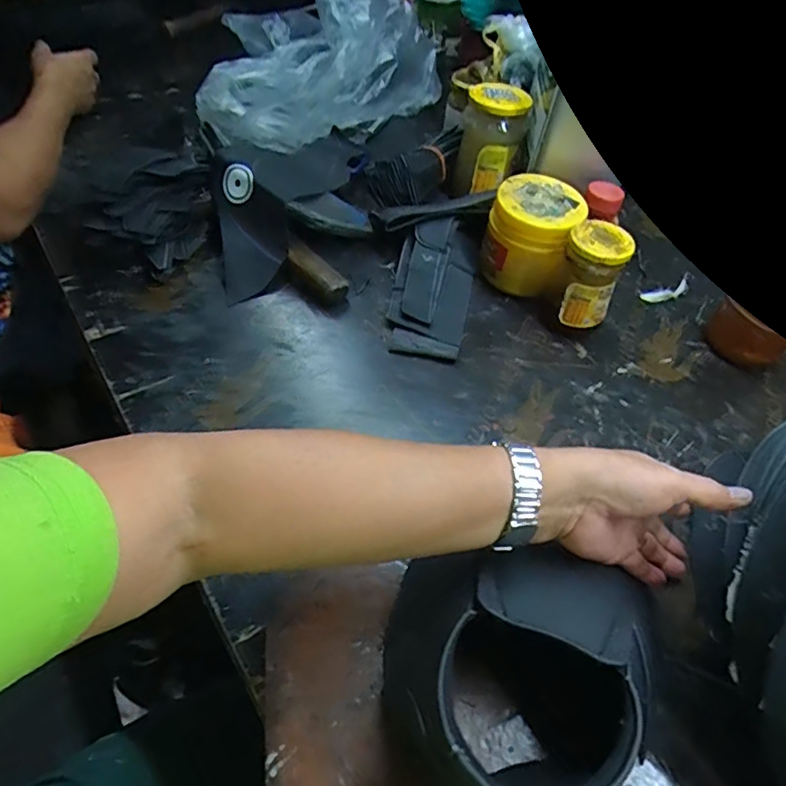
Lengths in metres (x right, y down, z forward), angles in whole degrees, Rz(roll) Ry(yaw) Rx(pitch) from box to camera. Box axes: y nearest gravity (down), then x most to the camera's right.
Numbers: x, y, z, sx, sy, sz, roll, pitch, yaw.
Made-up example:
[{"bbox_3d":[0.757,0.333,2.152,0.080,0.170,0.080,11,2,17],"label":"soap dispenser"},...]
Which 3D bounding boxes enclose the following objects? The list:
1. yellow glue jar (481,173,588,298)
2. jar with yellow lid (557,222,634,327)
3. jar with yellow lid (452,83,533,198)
[{"bbox_3d":[0.146,-0.160,0.589,0.097,0.103,0.090,14,50,6],"label":"yellow glue jar"},{"bbox_3d":[0.192,-0.112,0.555,0.057,0.105,0.056,3,50,-3],"label":"jar with yellow lid"},{"bbox_3d":[0.117,-0.299,0.656,0.071,0.106,0.074,3,50,-3],"label":"jar with yellow lid"}]

